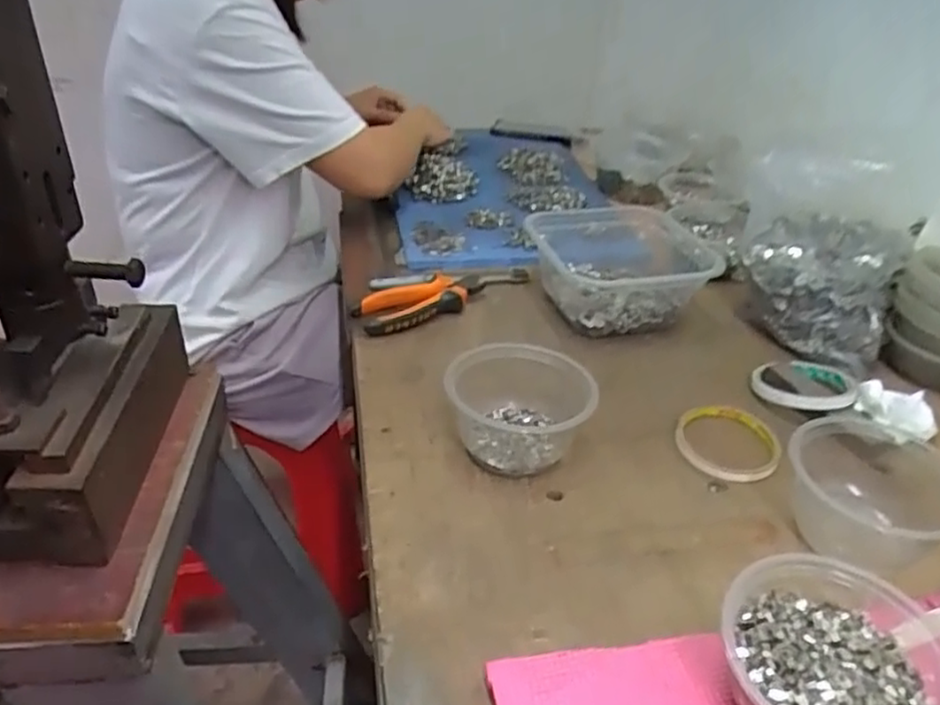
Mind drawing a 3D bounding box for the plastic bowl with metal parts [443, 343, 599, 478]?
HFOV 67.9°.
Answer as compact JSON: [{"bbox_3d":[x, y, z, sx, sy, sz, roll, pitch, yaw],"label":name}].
[{"bbox_3d":[0.039,0.045,0.559,0.117,0.065,0.096,8,34,12],"label":"plastic bowl with metal parts"}]

